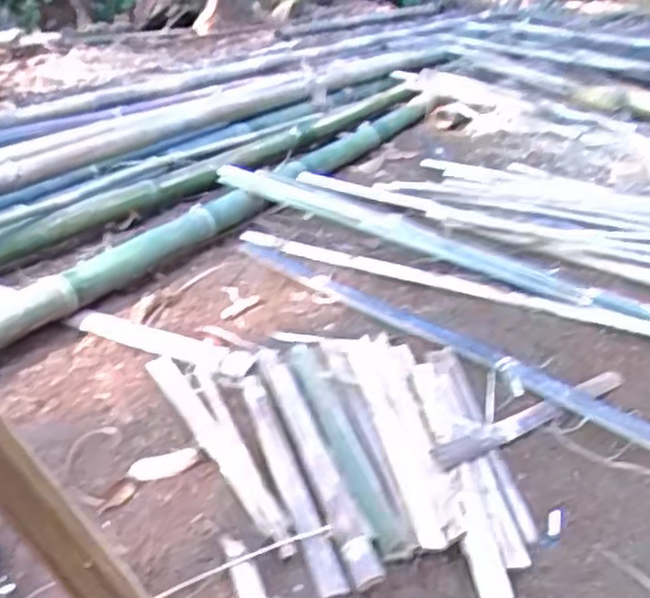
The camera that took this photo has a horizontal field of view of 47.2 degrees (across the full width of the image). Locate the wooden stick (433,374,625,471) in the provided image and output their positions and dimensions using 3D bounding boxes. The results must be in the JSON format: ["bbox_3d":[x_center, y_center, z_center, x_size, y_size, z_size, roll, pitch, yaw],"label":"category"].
[{"bbox_3d":[0.300,0.161,1.044,0.397,0.021,0.033,-17,37,-33],"label":"wooden stick"}]

